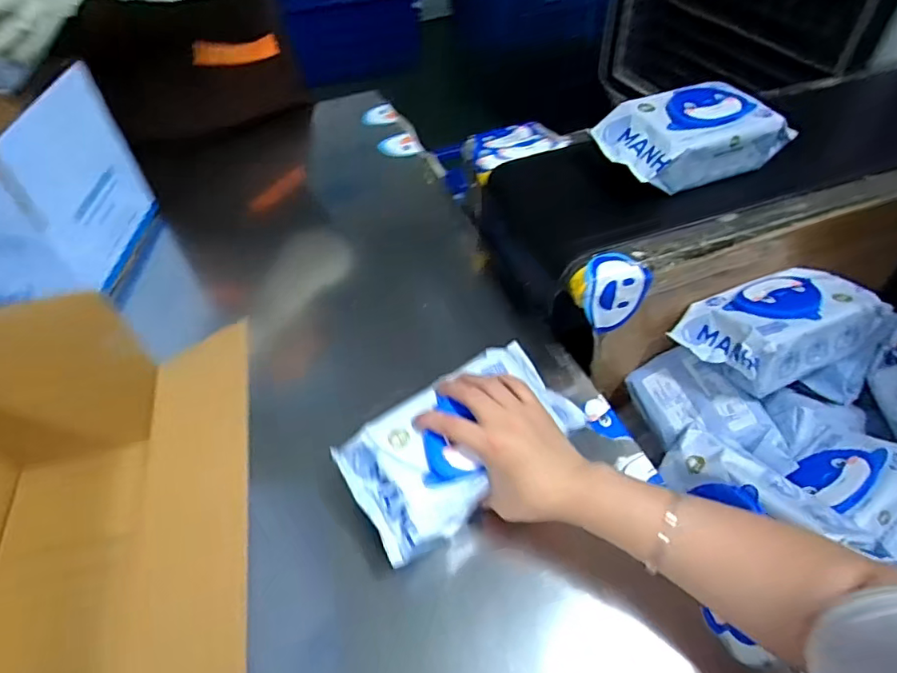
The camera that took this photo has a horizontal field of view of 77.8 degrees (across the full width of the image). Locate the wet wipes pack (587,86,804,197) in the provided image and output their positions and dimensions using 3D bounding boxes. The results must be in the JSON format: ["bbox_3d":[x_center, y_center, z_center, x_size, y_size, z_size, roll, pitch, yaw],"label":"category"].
[{"bbox_3d":[0.294,-0.247,0.682,0.226,0.072,0.120,-23,54,-17],"label":"wet wipes pack"}]

